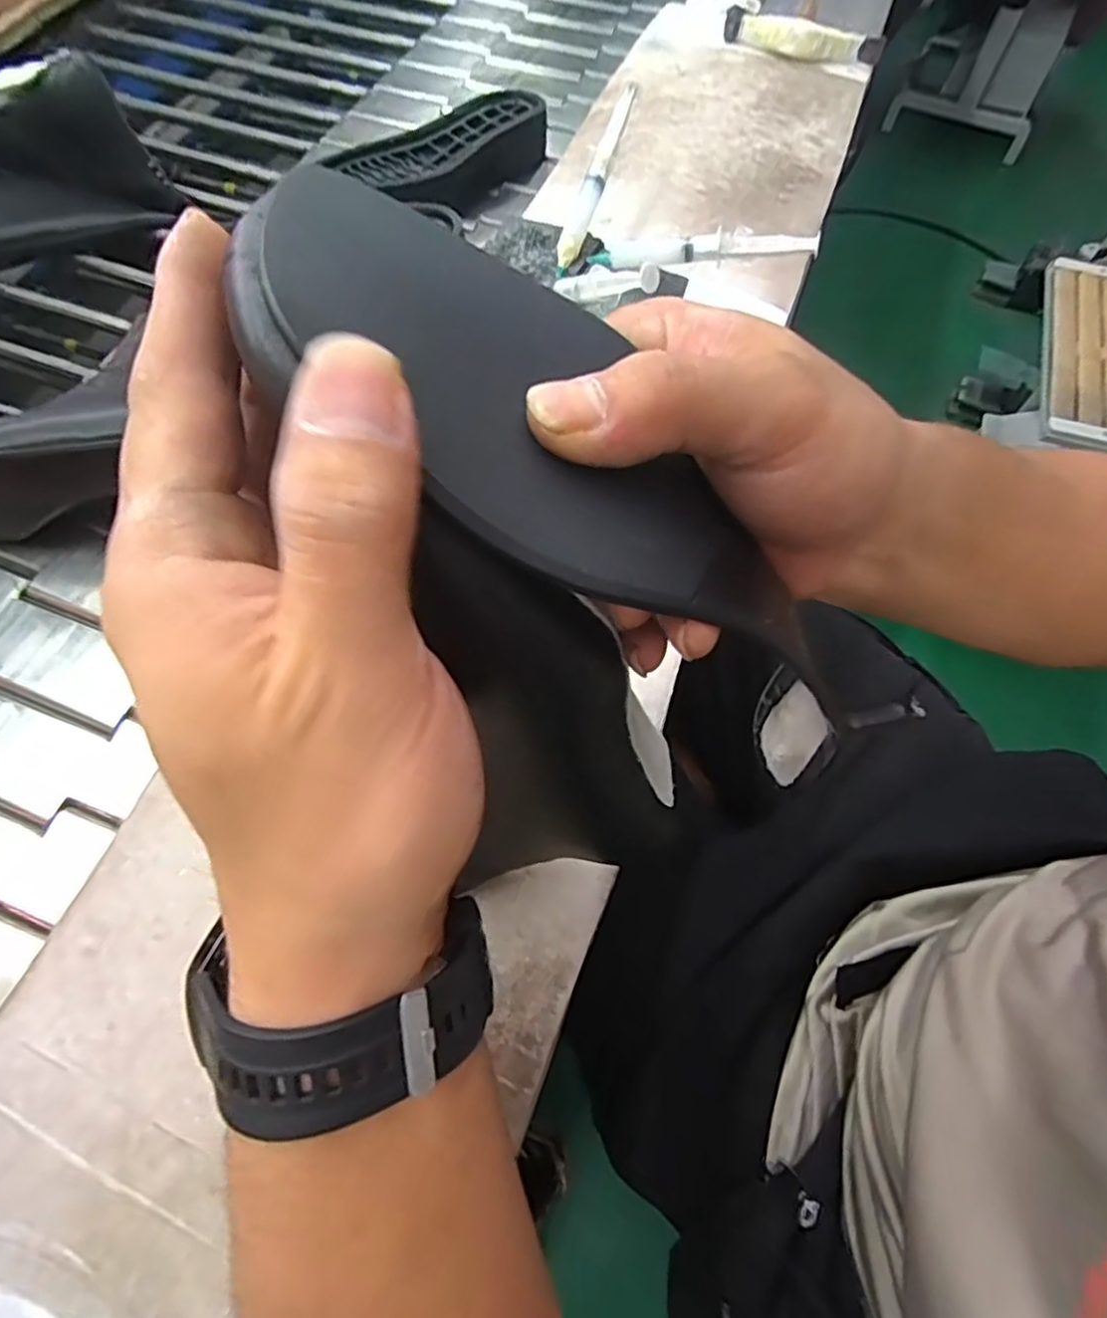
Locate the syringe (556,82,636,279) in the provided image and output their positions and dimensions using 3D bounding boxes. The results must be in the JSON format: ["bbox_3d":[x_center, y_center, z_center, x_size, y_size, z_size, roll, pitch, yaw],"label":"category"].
[{"bbox_3d":[0.031,-0.365,0.507,0.021,0.016,0.162,19,85,8],"label":"syringe"}]

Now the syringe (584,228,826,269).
[{"bbox_3d":[0.104,-0.292,0.474,0.158,0.019,0.020,6,63,16],"label":"syringe"}]

